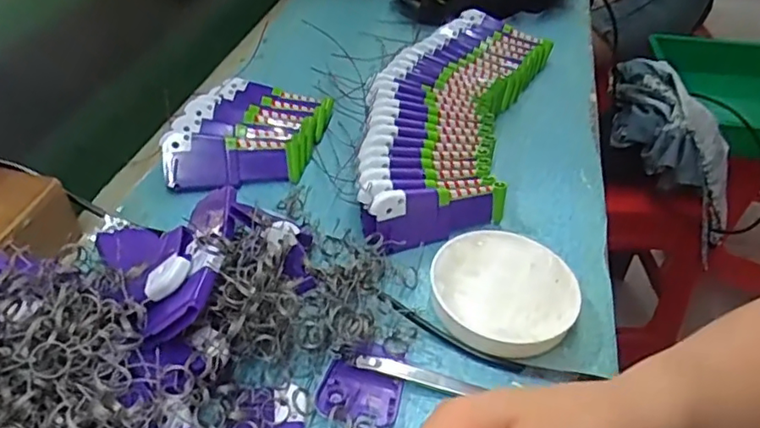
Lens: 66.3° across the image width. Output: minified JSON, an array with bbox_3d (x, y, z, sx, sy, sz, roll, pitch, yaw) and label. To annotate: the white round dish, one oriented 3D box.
[{"bbox_3d":[0.091,0.057,0.433,0.104,0.026,0.100,2,42,-1],"label":"white round dish"}]

